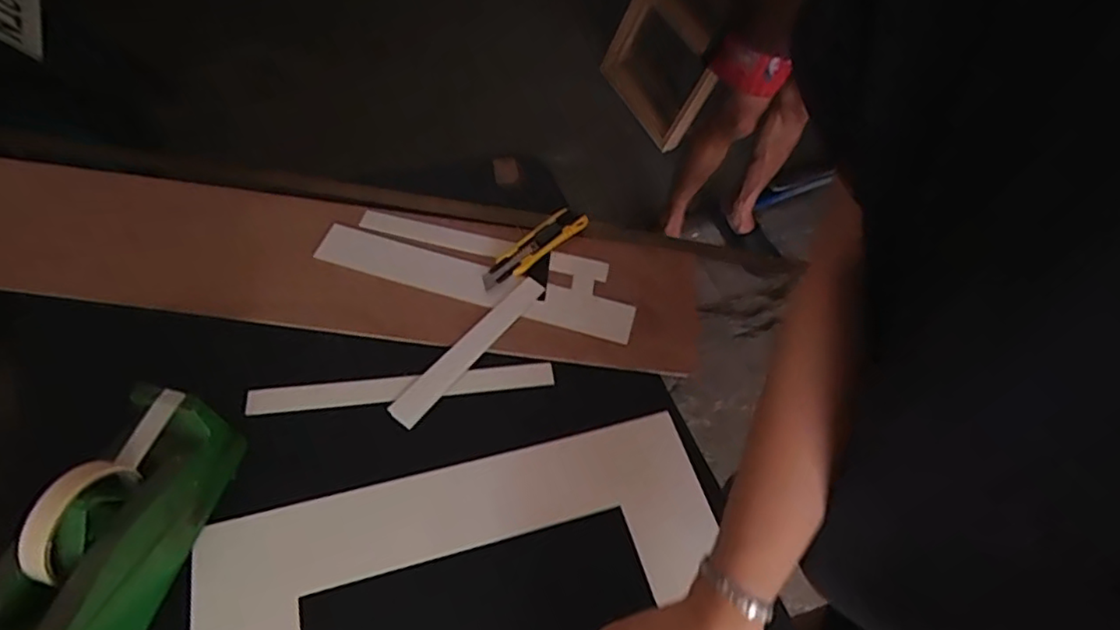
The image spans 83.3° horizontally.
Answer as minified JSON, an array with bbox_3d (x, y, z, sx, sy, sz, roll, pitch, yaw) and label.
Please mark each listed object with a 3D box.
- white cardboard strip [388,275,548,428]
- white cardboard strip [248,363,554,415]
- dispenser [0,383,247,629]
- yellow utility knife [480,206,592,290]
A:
[{"bbox_3d":[-0.094,0.031,0.667,0.032,0.005,0.216,33,58,17],"label":"white cardboard strip"},{"bbox_3d":[-0.155,0.072,0.634,0.297,0.006,0.026,-4,61,-11],"label":"white cardboard strip"},{"bbox_3d":[-0.335,0.160,0.479,0.080,0.120,0.203,13,54,4],"label":"dispenser"},{"bbox_3d":[-0.032,-0.080,0.741,0.039,0.012,0.155,38,60,20],"label":"yellow utility knife"}]

